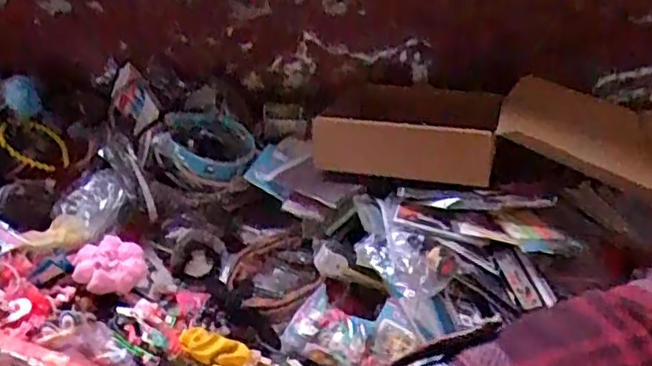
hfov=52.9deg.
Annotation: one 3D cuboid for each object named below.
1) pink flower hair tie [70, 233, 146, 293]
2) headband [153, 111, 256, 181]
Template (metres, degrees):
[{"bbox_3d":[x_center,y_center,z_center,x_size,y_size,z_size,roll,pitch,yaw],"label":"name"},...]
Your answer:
[{"bbox_3d":[-0.312,0.124,0.945,0.094,0.044,0.089,1,38,-1],"label":"pink flower hair tie"},{"bbox_3d":[-0.199,-0.073,1.104,0.158,0.050,0.146,22,44,-7],"label":"headband"}]

